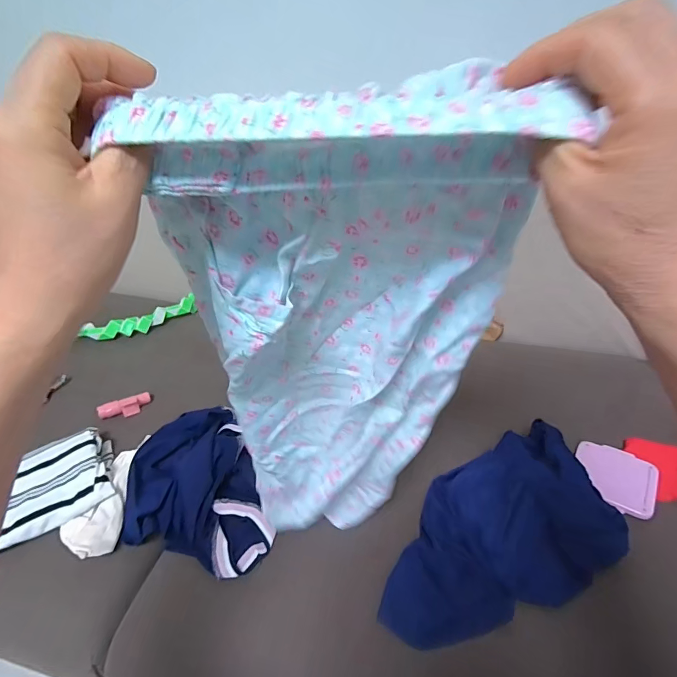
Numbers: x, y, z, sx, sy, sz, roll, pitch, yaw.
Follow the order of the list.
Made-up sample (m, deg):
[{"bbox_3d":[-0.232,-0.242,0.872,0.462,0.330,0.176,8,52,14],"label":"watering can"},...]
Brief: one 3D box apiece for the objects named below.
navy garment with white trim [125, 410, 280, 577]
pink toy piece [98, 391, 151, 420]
[{"bbox_3d":[-0.214,0.227,0.591,0.178,0.051,0.272,-17,39,-18],"label":"navy garment with white trim"},{"bbox_3d":[-0.394,0.126,0.740,0.086,0.024,0.033,-17,39,-18],"label":"pink toy piece"}]

